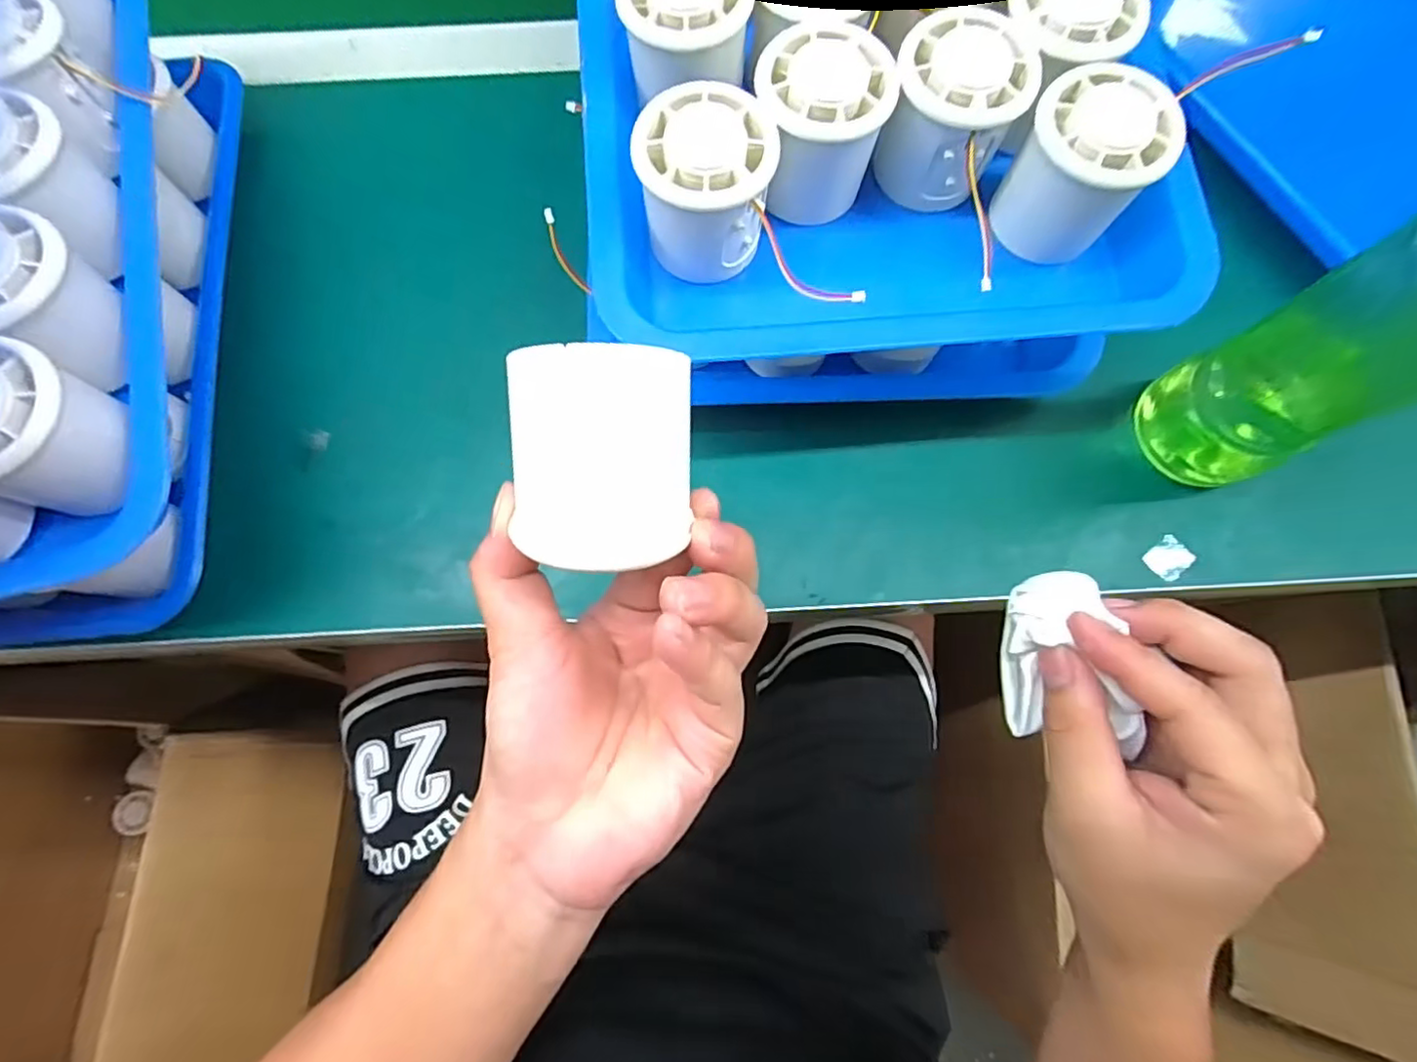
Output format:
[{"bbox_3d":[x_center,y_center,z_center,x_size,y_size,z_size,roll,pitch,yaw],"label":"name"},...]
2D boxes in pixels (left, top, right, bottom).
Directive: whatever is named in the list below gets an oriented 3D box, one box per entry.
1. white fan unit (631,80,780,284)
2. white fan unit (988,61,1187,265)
[{"bbox_3d":[-0.002,-0.143,0.274,0.055,0.052,0.057,0,75,-1],"label":"white fan unit"},{"bbox_3d":[0.161,-0.156,0.281,0.053,0.059,0.049,0,75,-1],"label":"white fan unit"}]

